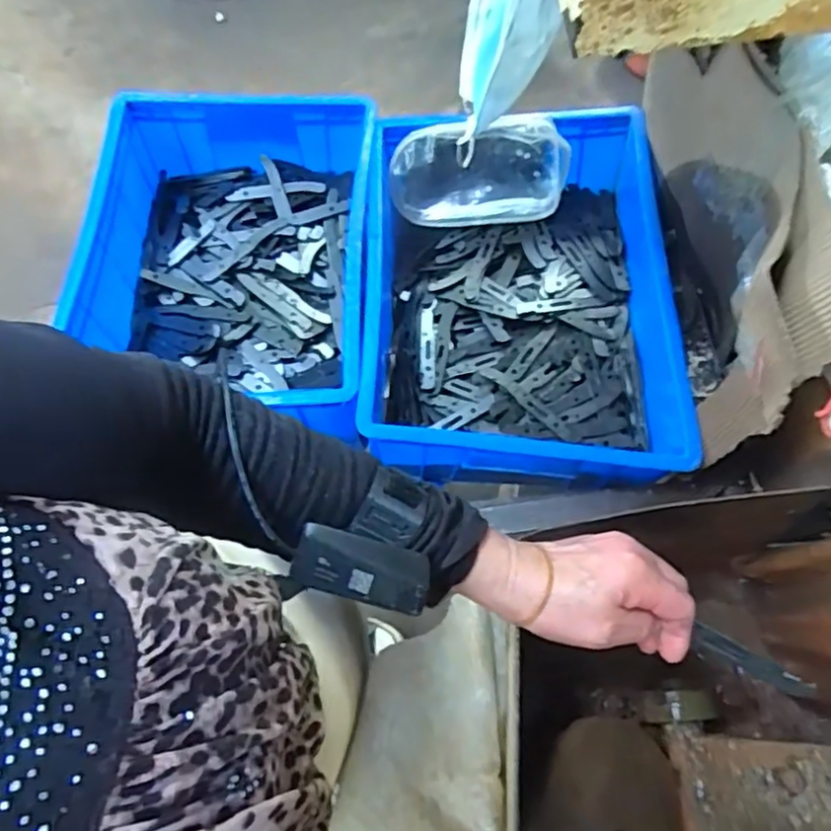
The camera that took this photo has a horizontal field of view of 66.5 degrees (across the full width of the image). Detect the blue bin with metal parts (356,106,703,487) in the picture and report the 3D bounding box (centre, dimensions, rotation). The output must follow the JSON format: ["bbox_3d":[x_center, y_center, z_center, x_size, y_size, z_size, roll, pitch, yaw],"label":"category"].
[{"bbox_3d":[0.110,-0.133,0.672,0.310,0.107,0.416,-1,68,3],"label":"blue bin with metal parts"}]

